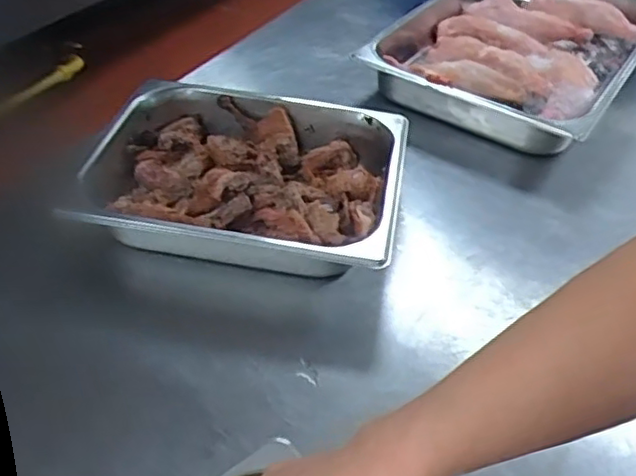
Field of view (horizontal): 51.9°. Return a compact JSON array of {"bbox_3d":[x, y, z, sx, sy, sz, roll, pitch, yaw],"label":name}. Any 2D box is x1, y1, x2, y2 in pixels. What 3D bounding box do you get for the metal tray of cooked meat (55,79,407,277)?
[{"bbox_3d":[-0.074,-0.063,0.705,0.317,0.068,0.254,9,42,3],"label":"metal tray of cooked meat"}]

